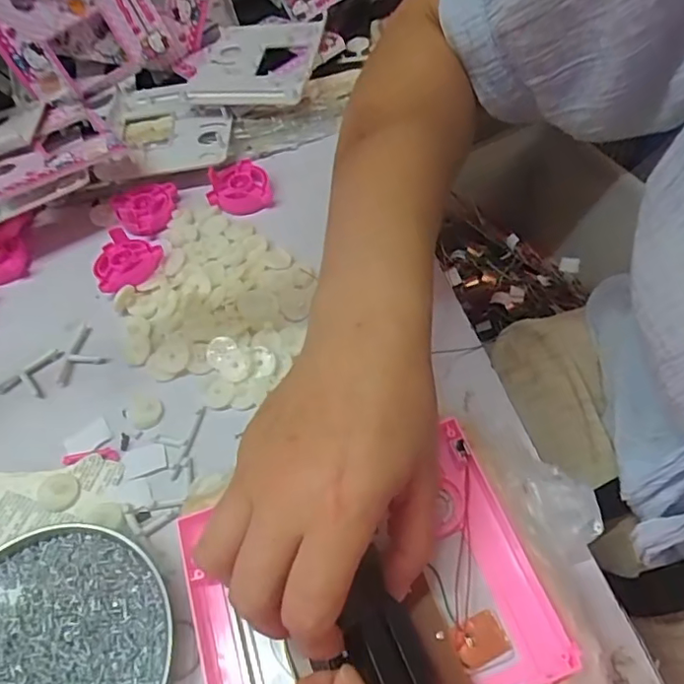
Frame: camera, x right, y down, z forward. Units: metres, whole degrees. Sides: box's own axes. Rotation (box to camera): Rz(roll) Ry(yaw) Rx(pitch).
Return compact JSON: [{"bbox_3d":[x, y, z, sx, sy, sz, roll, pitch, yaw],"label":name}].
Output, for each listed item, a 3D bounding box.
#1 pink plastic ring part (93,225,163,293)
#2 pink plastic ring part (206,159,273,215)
[{"bbox_3d":[-0.174,-0.062,0.457,0.051,0.017,0.050,26,61,22],"label":"pink plastic ring part"},{"bbox_3d":[-0.090,-0.134,0.497,0.051,0.020,0.050,-3,55,4],"label":"pink plastic ring part"}]

